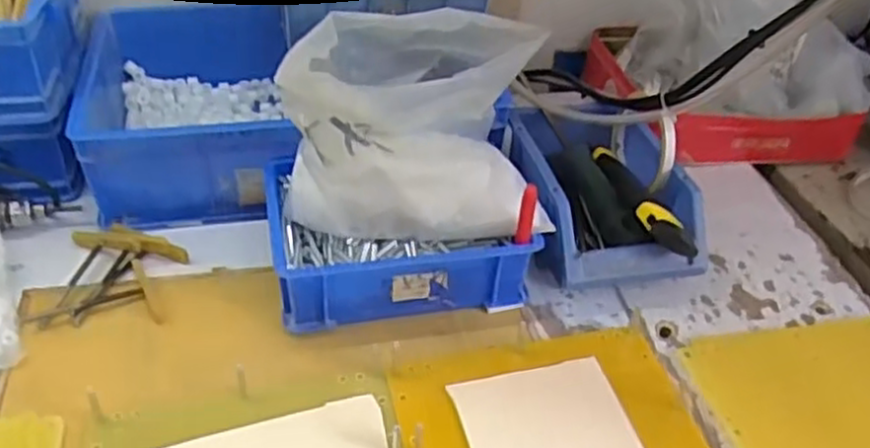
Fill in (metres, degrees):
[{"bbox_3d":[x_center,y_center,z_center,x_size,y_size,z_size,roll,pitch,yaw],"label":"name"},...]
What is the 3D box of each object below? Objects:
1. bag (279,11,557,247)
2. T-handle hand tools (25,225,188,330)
[{"bbox_3d":[-0.021,-0.075,0.569,0.177,0.146,0.141,-8,40,-16],"label":"bag"},{"bbox_3d":[-0.248,0.038,0.587,0.092,0.020,0.092,5,40,0],"label":"T-handle hand tools"}]

